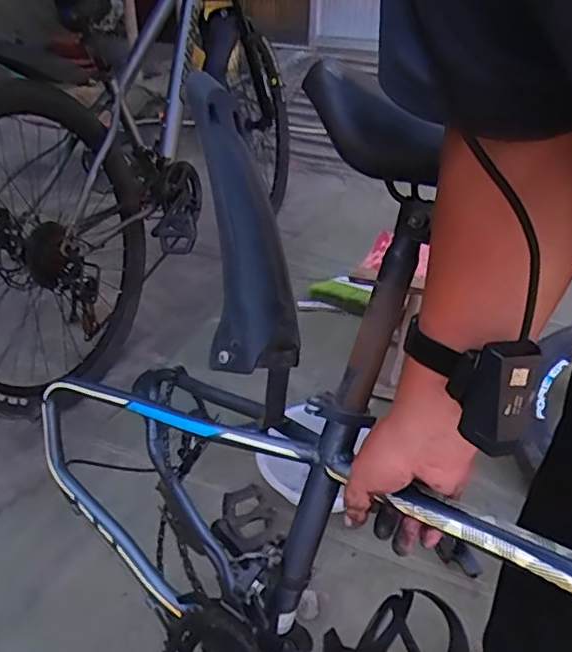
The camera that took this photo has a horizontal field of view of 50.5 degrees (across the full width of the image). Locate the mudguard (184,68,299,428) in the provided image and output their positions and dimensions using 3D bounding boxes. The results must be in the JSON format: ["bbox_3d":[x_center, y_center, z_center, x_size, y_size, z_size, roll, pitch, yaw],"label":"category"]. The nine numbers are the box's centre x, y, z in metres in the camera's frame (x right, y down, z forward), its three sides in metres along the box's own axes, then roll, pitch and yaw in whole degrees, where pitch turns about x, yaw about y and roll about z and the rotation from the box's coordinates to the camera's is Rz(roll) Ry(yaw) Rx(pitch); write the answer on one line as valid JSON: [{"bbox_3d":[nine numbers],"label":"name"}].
[{"bbox_3d":[-0.047,-0.085,0.596,0.083,0.356,0.049,-10,-6,-14],"label":"mudguard"}]

